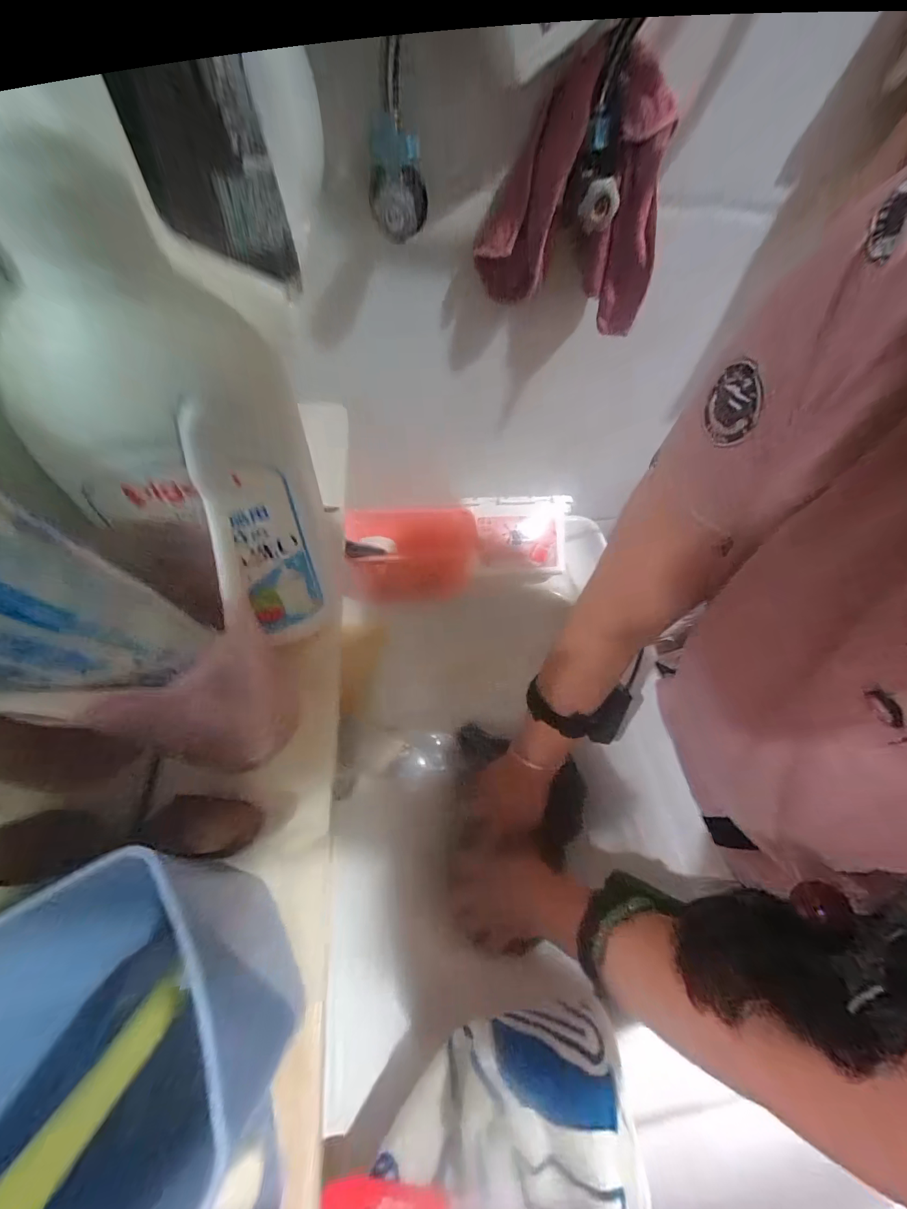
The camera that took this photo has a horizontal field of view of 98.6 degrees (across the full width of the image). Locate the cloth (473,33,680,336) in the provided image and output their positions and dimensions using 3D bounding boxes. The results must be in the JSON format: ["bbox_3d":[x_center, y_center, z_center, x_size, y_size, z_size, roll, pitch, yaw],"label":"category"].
[{"bbox_3d":[0.102,-0.332,0.327,0.153,0.148,0.058,0,55,-5],"label":"cloth"}]

